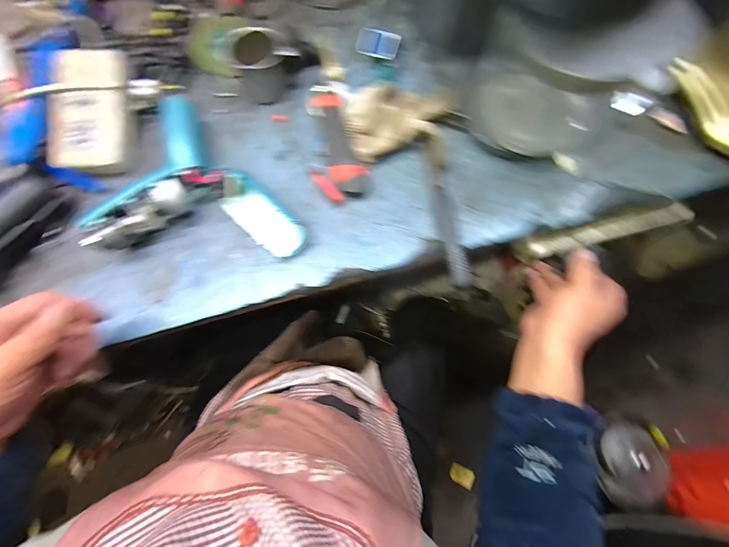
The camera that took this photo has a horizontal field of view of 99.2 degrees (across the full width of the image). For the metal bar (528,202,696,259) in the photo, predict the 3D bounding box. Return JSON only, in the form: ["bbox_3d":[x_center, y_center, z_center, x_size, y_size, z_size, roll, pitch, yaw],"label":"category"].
[{"bbox_3d":[0.324,-0.057,0.408,0.214,0.012,0.027,-15,74,0],"label":"metal bar"}]

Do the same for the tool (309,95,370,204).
[{"bbox_3d":[-0.043,-0.164,0.398,0.065,0.020,0.150,-18,73,-5],"label":"tool"}]

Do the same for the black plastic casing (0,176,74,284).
[{"bbox_3d":[-0.419,-0.039,0.355,0.053,0.051,0.162,35,76,11],"label":"black plastic casing"}]

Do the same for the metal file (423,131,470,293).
[{"bbox_3d":[0.098,-0.080,0.373,0.024,0.020,0.193,-7,72,-1],"label":"metal file"}]

